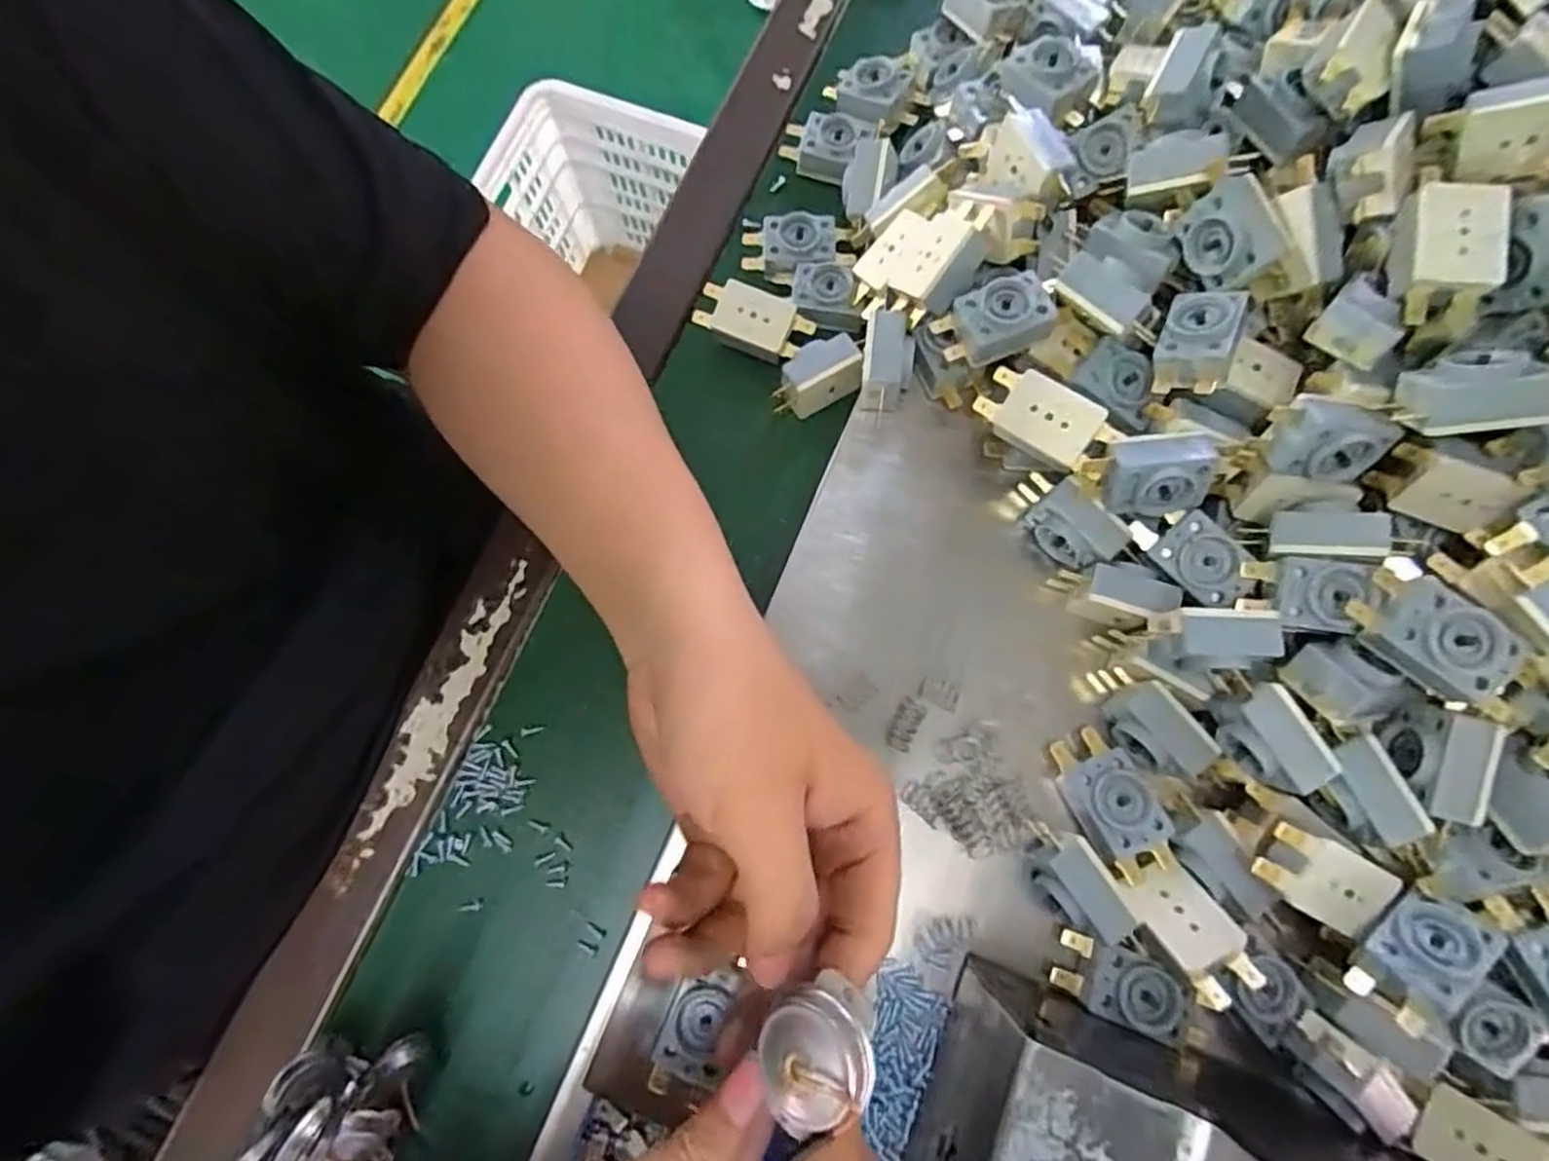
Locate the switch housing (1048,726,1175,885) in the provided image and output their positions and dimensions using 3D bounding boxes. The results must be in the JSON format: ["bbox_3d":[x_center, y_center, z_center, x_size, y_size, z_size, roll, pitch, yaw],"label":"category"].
[{"bbox_3d":[0.135,0.088,0.283,0.027,0.018,0.055,-28,77,-5],"label":"switch housing"}]

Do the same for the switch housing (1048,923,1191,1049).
[{"bbox_3d":[0.132,0.154,0.270,0.045,0.016,0.025,19,78,6],"label":"switch housing"}]

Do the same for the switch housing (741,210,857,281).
[{"bbox_3d":[0.011,-0.172,0.366,0.056,0.017,0.027,1,76,2],"label":"switch housing"}]

